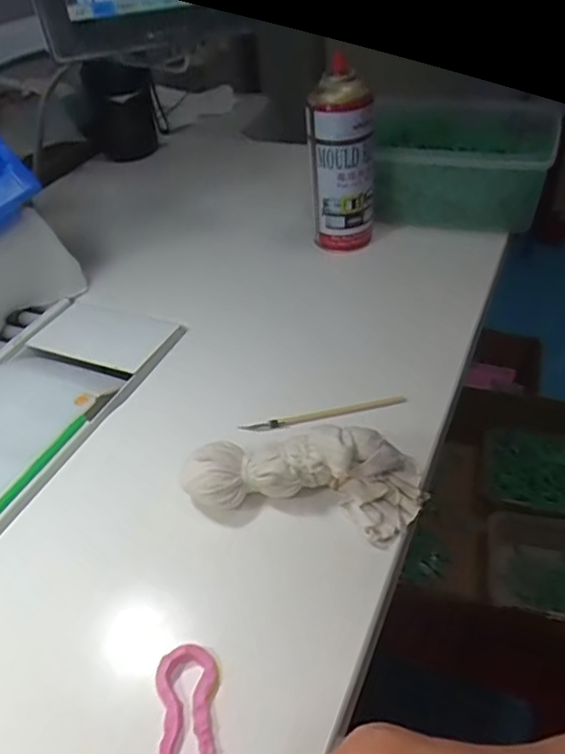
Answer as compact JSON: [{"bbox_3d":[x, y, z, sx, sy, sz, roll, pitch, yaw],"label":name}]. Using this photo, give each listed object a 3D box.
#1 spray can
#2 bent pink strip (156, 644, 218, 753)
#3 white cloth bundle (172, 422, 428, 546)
[{"bbox_3d":[0.060,-0.218,0.611,0.064,0.171,0.057,-1,42,5],"label":"spray can"},{"bbox_3d":[-0.050,0.171,0.315,0.031,0.006,0.056,-7,42,-2],"label":"bent pink strip"},{"bbox_3d":[0.012,0.064,0.393,0.154,0.047,0.052,6,43,12],"label":"white cloth bundle"}]

